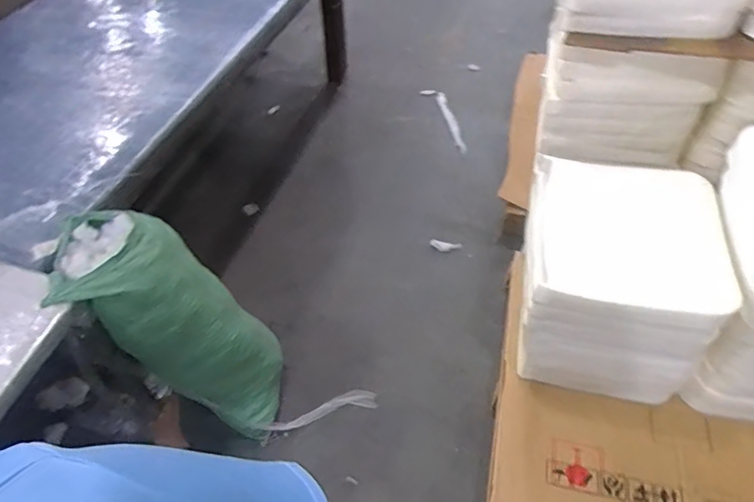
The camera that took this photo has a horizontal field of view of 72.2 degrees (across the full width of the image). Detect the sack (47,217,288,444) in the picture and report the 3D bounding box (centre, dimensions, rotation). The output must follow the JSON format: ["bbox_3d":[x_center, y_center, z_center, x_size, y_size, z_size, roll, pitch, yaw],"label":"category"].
[{"bbox_3d":[-0.453,0.208,1.319,0.194,0.739,0.283,8,52,37],"label":"sack"}]

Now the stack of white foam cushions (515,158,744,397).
[{"bbox_3d":[0.608,0.070,1.384,0.427,0.395,0.474,8,53,8],"label":"stack of white foam cushions"}]

